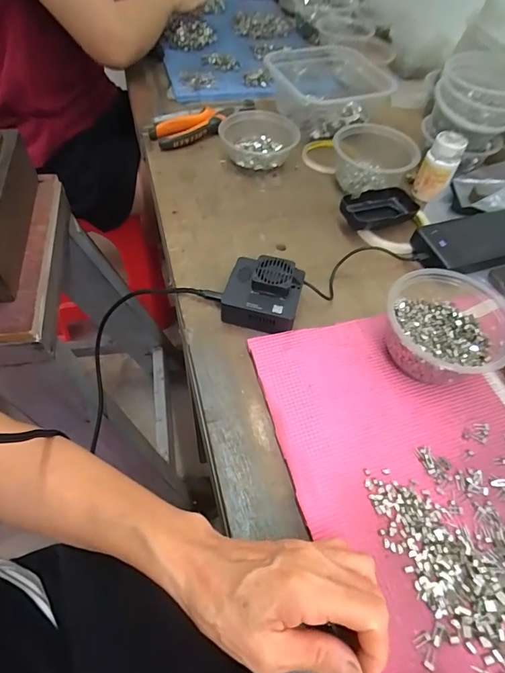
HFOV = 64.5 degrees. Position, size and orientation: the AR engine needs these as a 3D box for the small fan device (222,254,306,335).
[{"bbox_3d":[0.011,-0.046,0.426,0.079,0.043,0.073,16,55,7],"label":"small fan device"}]

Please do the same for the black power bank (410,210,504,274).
[{"bbox_3d":[0.276,-0.117,0.494,0.157,0.022,0.069,-14,57,-11],"label":"black power bank"}]

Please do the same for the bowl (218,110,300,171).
[{"bbox_3d":[0.011,-0.289,0.596,0.115,0.045,0.098,-5,55,-8],"label":"bowl"}]

